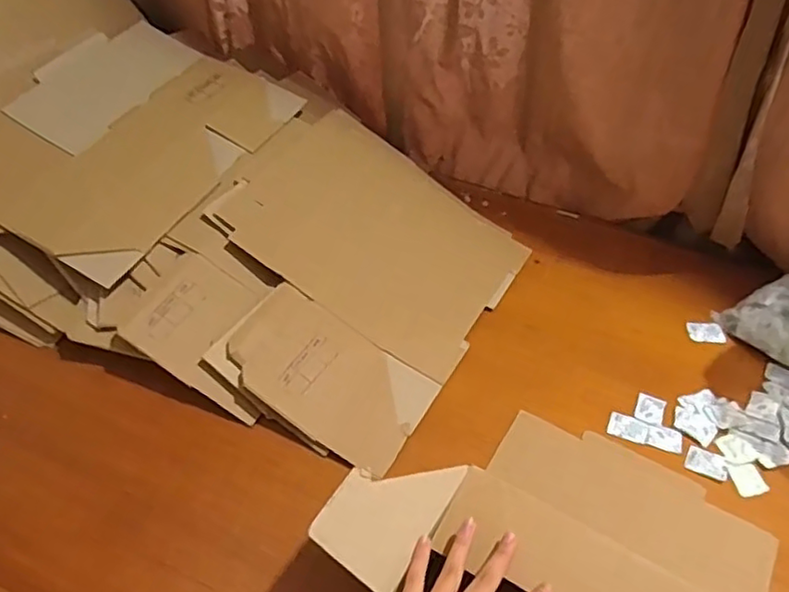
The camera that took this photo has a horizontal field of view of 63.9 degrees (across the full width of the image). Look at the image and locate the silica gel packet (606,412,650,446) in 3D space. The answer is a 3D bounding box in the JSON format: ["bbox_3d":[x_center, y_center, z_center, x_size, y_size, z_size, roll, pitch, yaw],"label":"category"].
[{"bbox_3d":[0.251,0.141,0.677,0.041,0.004,0.029,20,51,19],"label":"silica gel packet"}]

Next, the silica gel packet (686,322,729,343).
[{"bbox_3d":[0.382,0.044,0.775,0.042,0.005,0.031,4,47,5],"label":"silica gel packet"}]

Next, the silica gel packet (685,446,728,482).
[{"bbox_3d":[0.322,0.171,0.649,0.040,0.004,0.027,23,52,21],"label":"silica gel packet"}]

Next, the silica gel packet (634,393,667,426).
[{"bbox_3d":[0.281,0.124,0.693,0.029,0.004,0.039,19,50,17],"label":"silica gel packet"}]

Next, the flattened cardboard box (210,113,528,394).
[{"bbox_3d":[-0.018,-0.083,0.820,0.340,0.020,0.276,35,55,5],"label":"flattened cardboard box"}]

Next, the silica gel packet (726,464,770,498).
[{"bbox_3d":[0.357,0.185,0.638,0.032,0.004,0.032,-8,48,-6],"label":"silica gel packet"}]

